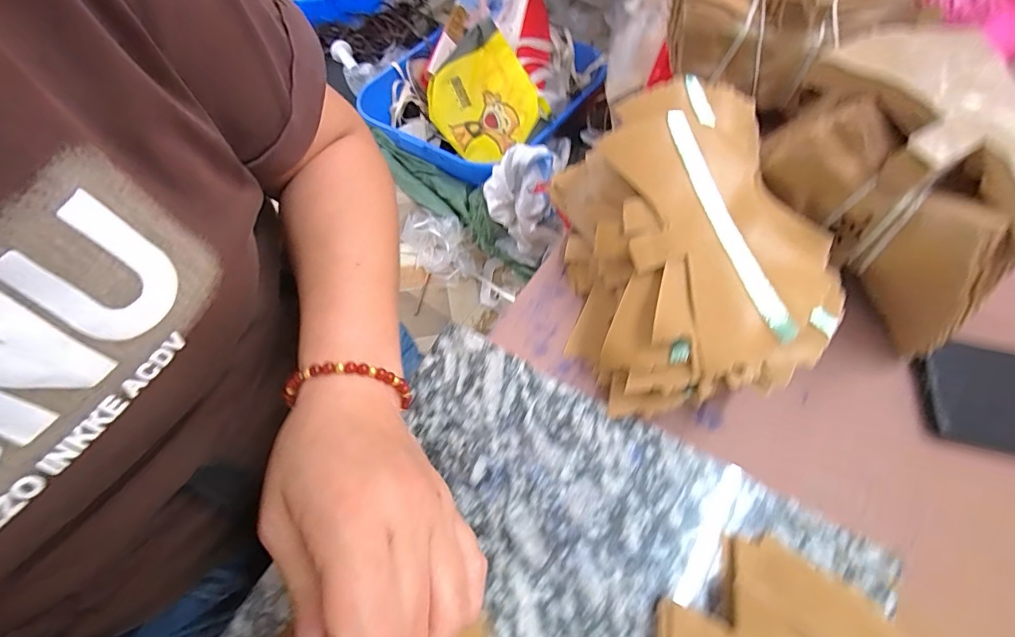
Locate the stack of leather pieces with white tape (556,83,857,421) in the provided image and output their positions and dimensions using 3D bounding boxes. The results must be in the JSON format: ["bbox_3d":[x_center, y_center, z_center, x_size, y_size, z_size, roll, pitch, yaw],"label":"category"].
[{"bbox_3d":[0.122,-0.049,0.294,0.147,0.080,0.200,-2,64,-1],"label":"stack of leather pieces with white tape"}]

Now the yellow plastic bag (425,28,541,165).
[{"bbox_3d":[-0.061,-0.556,1.162,0.256,0.032,0.265,-39,91,10],"label":"yellow plastic bag"}]

